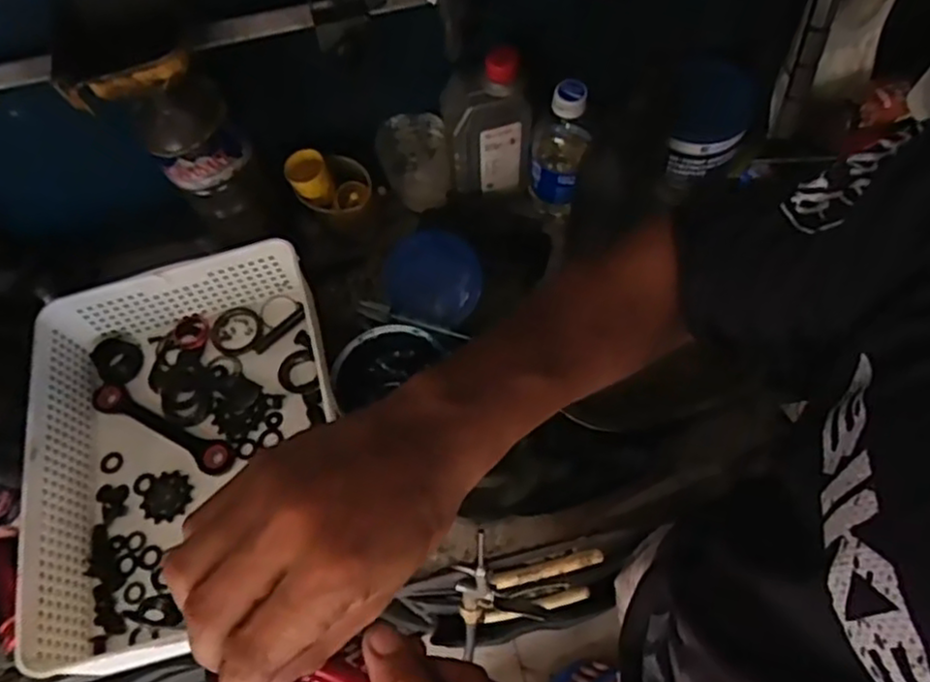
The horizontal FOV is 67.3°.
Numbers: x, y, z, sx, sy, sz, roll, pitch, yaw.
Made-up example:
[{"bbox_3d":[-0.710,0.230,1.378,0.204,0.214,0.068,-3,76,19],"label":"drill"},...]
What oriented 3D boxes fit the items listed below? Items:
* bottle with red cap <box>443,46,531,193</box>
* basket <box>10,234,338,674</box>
[{"bbox_3d":[0.022,-0.208,0.682,0.081,0.158,0.044,-14,65,-3],"label":"bottle with red cap"},{"bbox_3d":[-0.236,0.090,0.606,0.244,0.083,0.325,-14,62,-4],"label":"basket"}]

